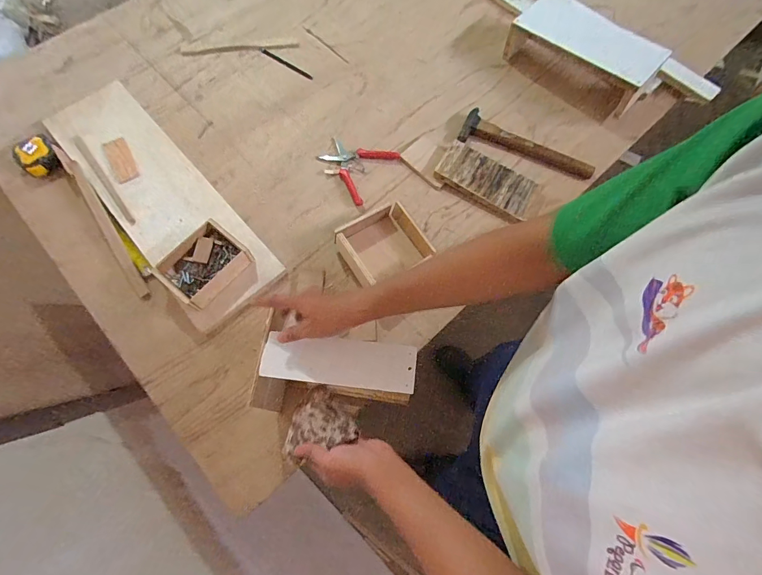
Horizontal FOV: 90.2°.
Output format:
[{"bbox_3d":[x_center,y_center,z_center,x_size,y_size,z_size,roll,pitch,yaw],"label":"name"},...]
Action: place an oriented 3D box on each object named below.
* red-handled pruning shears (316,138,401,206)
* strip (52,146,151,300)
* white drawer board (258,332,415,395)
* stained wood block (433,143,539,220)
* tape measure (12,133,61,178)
[{"bbox_3d":[-0.060,-0.283,0.858,0.148,0.019,0.147,36,74,13],"label":"red-handled pruning shears"},{"bbox_3d":[-0.576,-0.143,0.781,0.027,0.005,0.415,-35,77,-6],"label":"strip"},{"bbox_3d":[-0.060,0.105,0.541,0.214,0.011,0.068,4,69,3],"label":"white drawer board"},{"bbox_3d":[0.231,-0.239,0.833,0.213,0.025,0.101,27,72,10],"label":"stained wood block"},{"bbox_3d":[-0.741,-0.285,0.813,0.092,0.035,0.080,40,74,13],"label":"tape measure"}]

